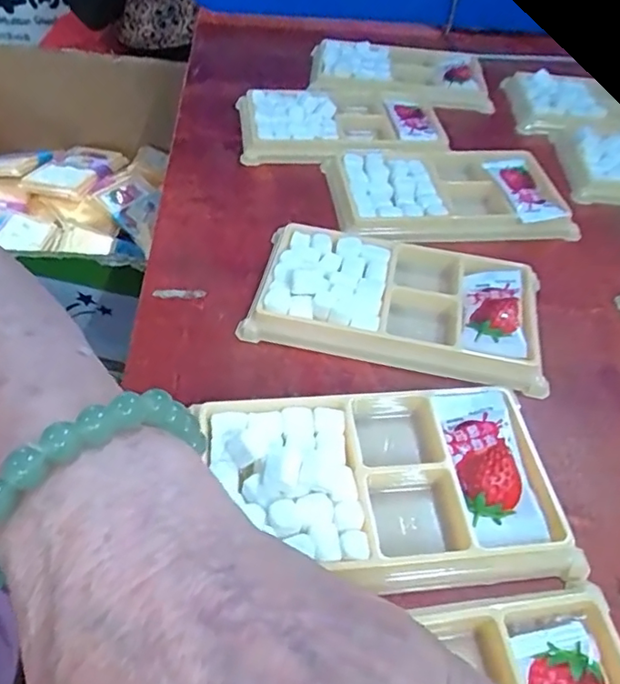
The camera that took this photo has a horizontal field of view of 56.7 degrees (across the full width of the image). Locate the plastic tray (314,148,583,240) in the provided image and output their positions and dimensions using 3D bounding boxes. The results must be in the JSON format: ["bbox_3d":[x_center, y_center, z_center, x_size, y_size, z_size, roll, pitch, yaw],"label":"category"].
[{"bbox_3d":[0.081,-0.091,0.343,0.133,0.018,0.080,-4,49,-9],"label":"plastic tray"}]

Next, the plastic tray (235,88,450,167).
[{"bbox_3d":[0.021,-0.147,0.387,0.133,0.020,0.081,-2,48,-8],"label":"plastic tray"}]

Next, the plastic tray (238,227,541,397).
[{"bbox_3d":[0.042,-0.021,0.275,0.131,0.018,0.074,12,48,5],"label":"plastic tray"}]

